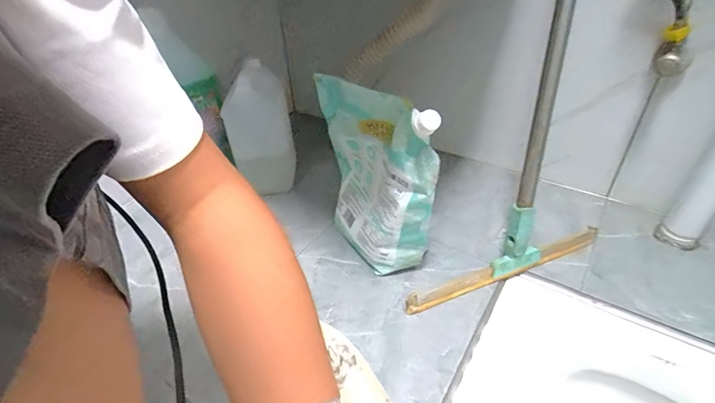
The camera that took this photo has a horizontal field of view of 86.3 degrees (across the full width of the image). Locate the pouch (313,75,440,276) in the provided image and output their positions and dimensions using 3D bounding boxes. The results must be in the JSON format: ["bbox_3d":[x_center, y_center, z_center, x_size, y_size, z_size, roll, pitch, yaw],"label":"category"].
[{"bbox_3d":[0.022,-0.032,0.569,0.073,0.270,0.219,-18,40,-20],"label":"pouch"}]

